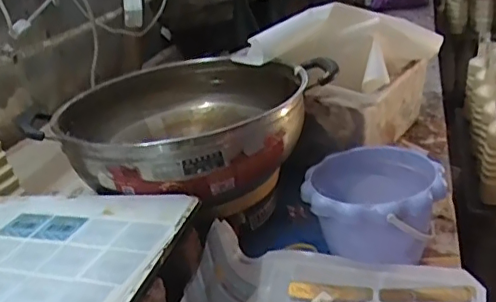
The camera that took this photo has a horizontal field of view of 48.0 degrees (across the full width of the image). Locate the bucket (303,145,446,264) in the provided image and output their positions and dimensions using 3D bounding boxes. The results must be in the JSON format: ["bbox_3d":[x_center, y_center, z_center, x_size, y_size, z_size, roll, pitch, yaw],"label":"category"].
[{"bbox_3d":[0.146,0.078,0.657,0.151,0.117,0.145,-5,24,2],"label":"bucket"}]

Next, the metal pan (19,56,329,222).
[{"bbox_3d":[-0.085,-0.023,0.754,0.328,0.119,0.293,7,27,26],"label":"metal pan"}]

